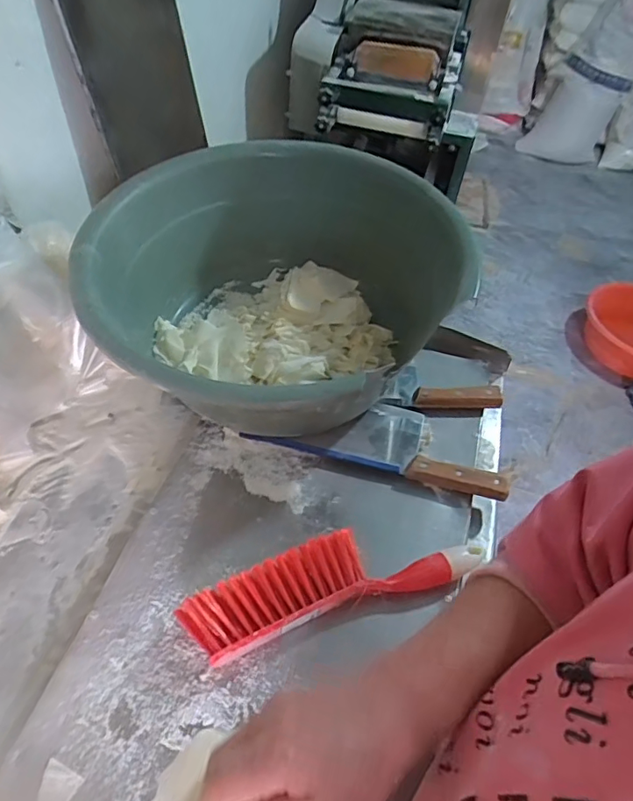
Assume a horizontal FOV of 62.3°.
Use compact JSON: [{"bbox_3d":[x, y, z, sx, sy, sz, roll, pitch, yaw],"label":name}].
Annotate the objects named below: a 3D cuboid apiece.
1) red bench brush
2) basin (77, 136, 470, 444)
[{"bbox_3d":[0.018,0.179,0.528,0.295,0.042,0.075,-14,54,-16],"label":"red bench brush"},{"bbox_3d":[-0.069,-0.143,0.656,0.400,0.205,0.457,32,55,19],"label":"basin"}]

